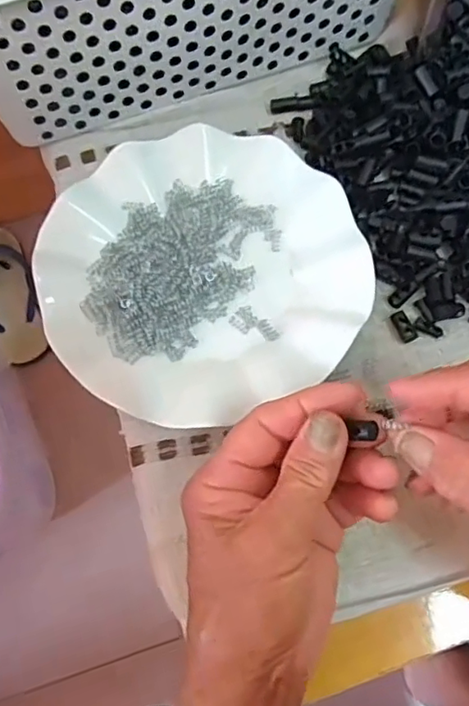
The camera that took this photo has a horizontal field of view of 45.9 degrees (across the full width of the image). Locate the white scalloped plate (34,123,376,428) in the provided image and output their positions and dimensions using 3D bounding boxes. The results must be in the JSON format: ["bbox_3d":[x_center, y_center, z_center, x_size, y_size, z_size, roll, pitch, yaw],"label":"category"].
[{"bbox_3d":[-0.018,-0.049,0.324,0.178,0.018,0.175,0,71,0],"label":"white scalloped plate"}]

